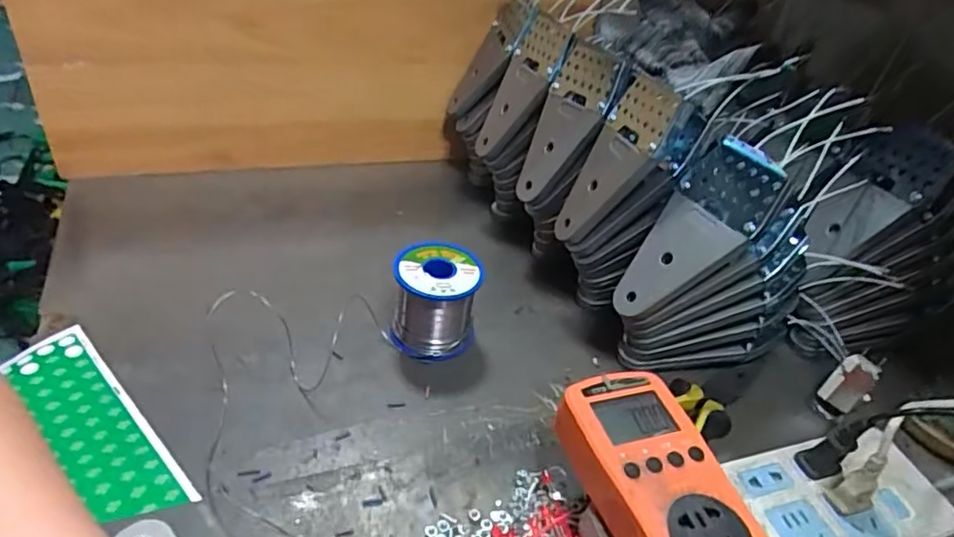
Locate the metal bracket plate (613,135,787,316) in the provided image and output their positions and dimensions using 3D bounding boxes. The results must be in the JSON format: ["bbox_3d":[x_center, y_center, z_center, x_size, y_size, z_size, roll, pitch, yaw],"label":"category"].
[{"bbox_3d":[0.148,-0.023,0.421,0.016,0.137,0.066,26,17,-45],"label":"metal bracket plate"}]

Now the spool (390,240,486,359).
[{"bbox_3d":[-0.032,0.025,0.461,0.067,0.066,0.067,3,38,-2],"label":"spool"}]

